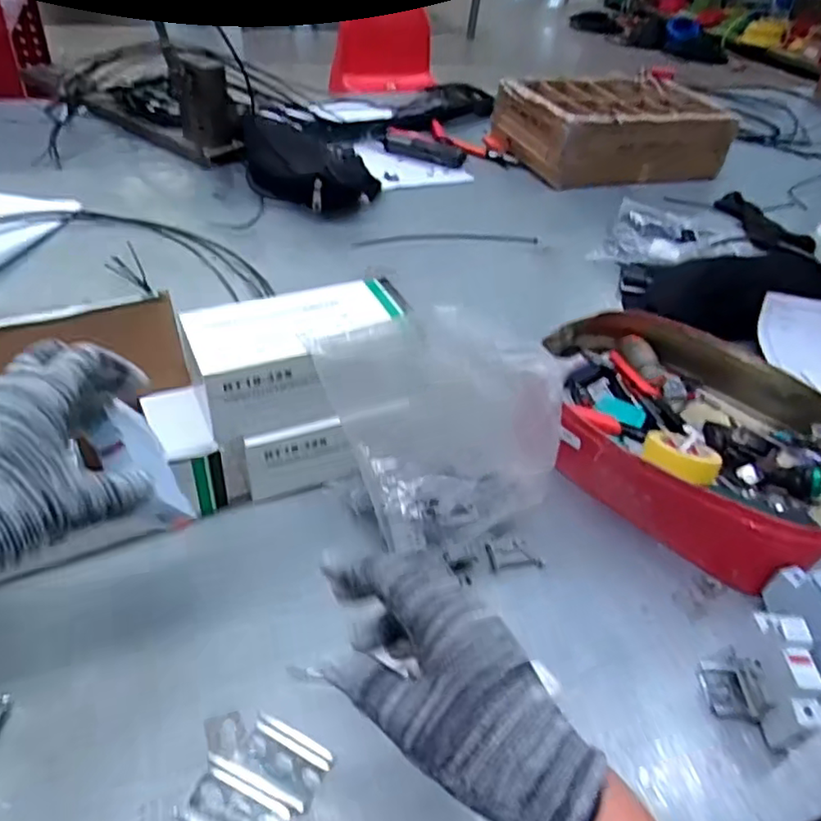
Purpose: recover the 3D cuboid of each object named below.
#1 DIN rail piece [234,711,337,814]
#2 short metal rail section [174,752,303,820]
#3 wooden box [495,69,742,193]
[{"bbox_3d":[-0.078,0.213,0.387,0.053,0.004,0.037,23,44,18],"label":"DIN rail piece"},{"bbox_3d":[-0.101,0.232,0.371,0.062,0.007,0.038,22,44,16],"label":"short metal rail section"},{"bbox_3d":[0.386,-0.544,1.226,0.392,0.119,0.251,-8,44,-15],"label":"wooden box"}]

